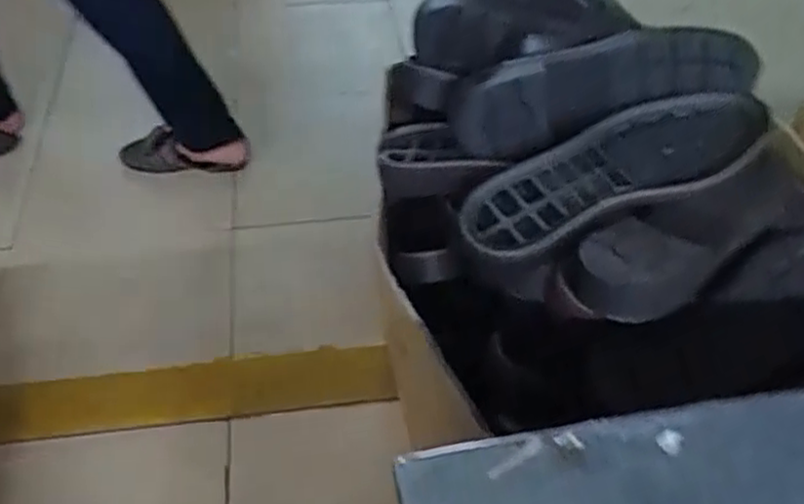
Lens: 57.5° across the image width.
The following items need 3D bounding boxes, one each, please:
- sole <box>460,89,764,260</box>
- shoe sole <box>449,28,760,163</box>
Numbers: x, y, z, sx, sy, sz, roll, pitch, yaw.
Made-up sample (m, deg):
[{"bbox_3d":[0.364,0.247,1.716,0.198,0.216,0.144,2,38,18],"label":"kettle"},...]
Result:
[{"bbox_3d":[0.175,-0.069,0.600,0.268,0.038,0.086,-20,51,-19],"label":"sole"},{"bbox_3d":[0.182,-0.149,0.635,0.262,0.072,0.070,-12,49,-12],"label":"shoe sole"}]

